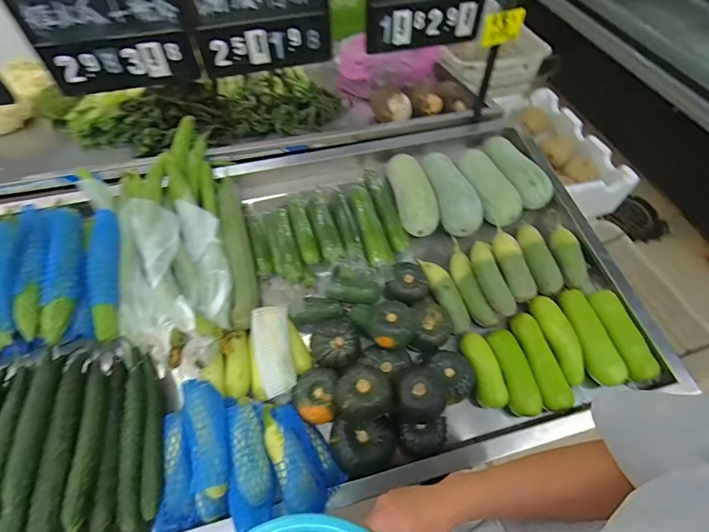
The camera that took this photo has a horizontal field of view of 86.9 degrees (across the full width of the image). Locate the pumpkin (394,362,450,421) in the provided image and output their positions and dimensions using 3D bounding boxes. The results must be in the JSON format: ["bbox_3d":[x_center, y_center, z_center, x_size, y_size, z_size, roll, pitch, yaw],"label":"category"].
[{"bbox_3d":[0.125,0.246,0.730,0.101,0.086,0.106,0,55,0],"label":"pumpkin"}]

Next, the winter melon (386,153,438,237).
[{"bbox_3d":[0.159,-0.208,0.999,0.093,0.080,0.258,-9,56,-7],"label":"winter melon"}]

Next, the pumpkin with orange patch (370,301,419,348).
[{"bbox_3d":[0.082,0.124,0.795,0.099,0.064,0.103,0,55,0],"label":"pumpkin with orange patch"}]

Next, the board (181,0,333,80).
[{"bbox_3d":[-0.202,-0.538,0.812,0.291,0.215,0.023,-14,53,-5],"label":"board"}]

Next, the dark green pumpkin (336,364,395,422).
[{"bbox_3d":[0.018,0.244,0.723,0.100,0.074,0.103,0,55,0],"label":"dark green pumpkin"}]

